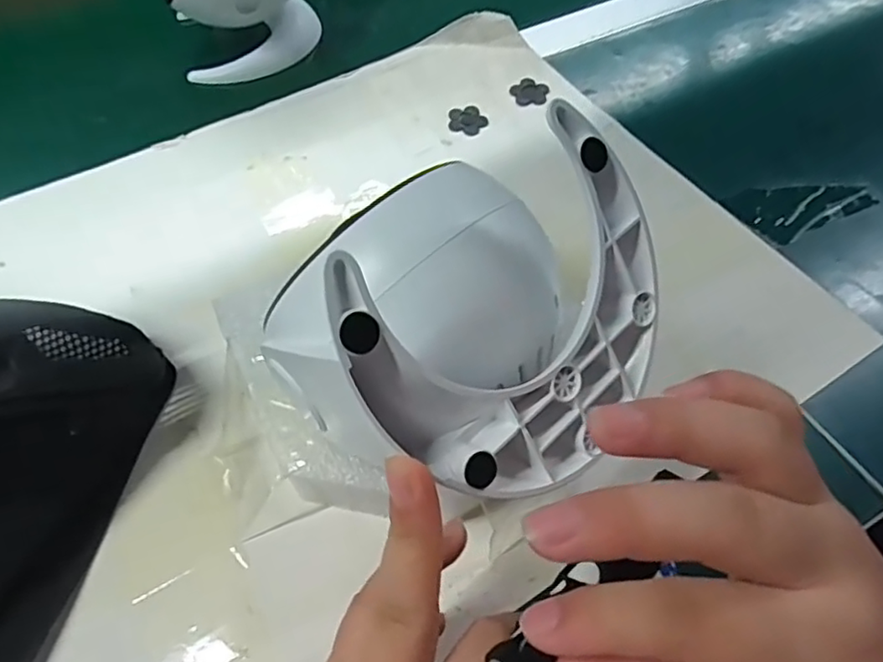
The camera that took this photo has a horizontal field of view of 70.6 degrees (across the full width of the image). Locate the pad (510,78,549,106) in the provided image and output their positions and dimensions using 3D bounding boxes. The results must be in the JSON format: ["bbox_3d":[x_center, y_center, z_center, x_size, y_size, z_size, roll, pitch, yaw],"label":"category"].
[{"bbox_3d":[0.061,-0.165,0.429,0.026,0.004,0.026,1,55,1],"label":"pad"}]

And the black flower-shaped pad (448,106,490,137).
[{"bbox_3d":[0.018,-0.140,0.416,0.025,0.004,0.026,-2,55,-1],"label":"black flower-shaped pad"}]

